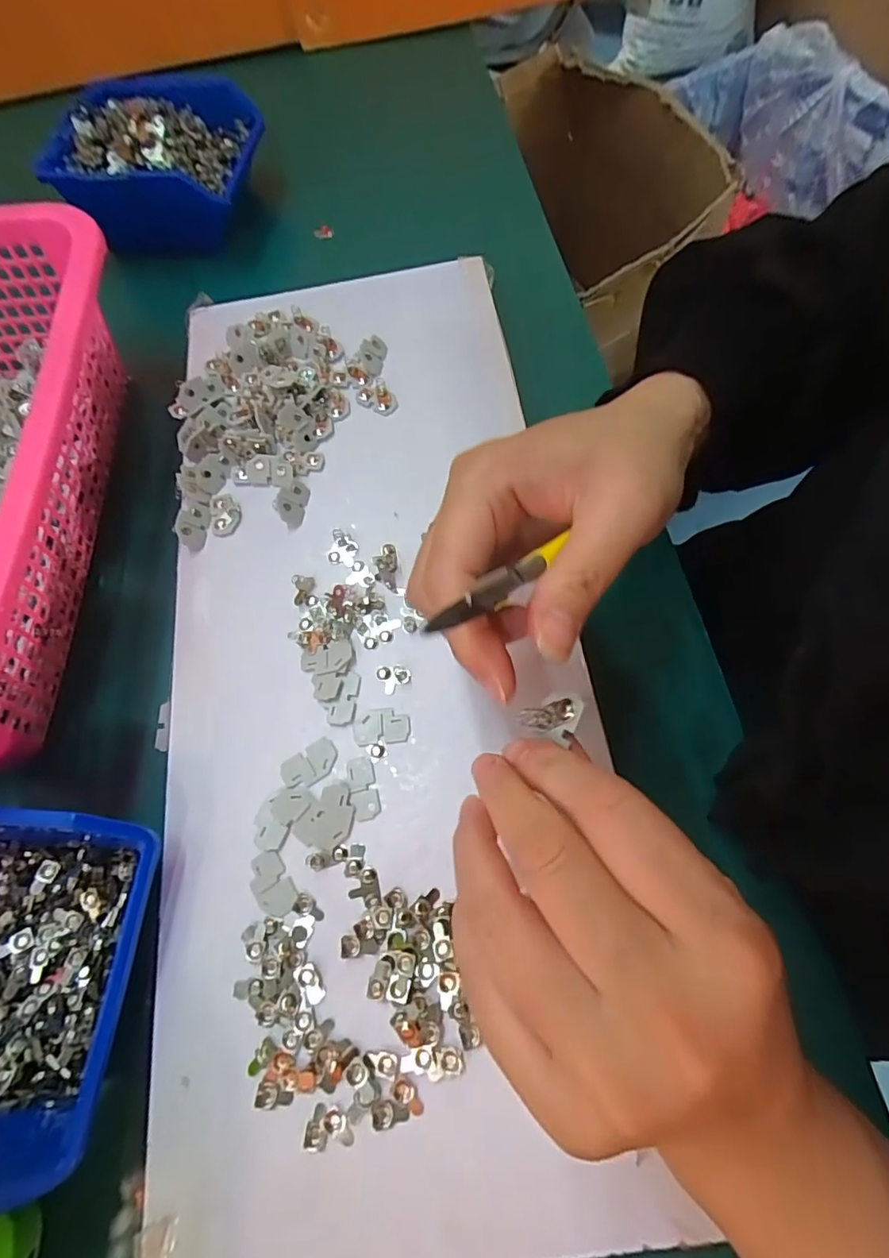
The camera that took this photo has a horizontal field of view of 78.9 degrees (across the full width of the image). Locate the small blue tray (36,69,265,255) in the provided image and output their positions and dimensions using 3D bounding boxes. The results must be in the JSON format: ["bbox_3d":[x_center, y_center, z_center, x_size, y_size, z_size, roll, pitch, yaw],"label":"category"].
[{"bbox_3d":[-0.216,-0.357,0.415,0.134,0.062,0.119,5,68,7],"label":"small blue tray"}]

